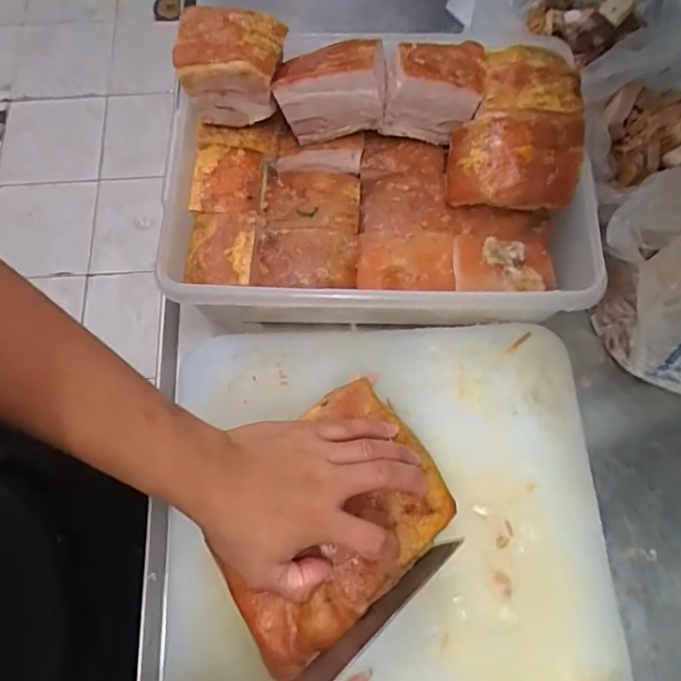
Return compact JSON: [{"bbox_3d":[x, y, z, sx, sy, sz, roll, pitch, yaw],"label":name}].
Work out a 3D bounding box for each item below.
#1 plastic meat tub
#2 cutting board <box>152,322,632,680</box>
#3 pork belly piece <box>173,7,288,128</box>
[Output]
[{"bbox_3d":[0.031,-0.147,0.479,0.348,0.100,0.259,0,71,1],"label":"plastic meat tub"},{"bbox_3d":[0.033,0.176,0.424,0.342,0.019,0.392,-4,71,0],"label":"cutting board"},{"bbox_3d":[-0.096,-0.244,0.488,0.084,0.070,0.075,5,71,3],"label":"pork belly piece"}]

